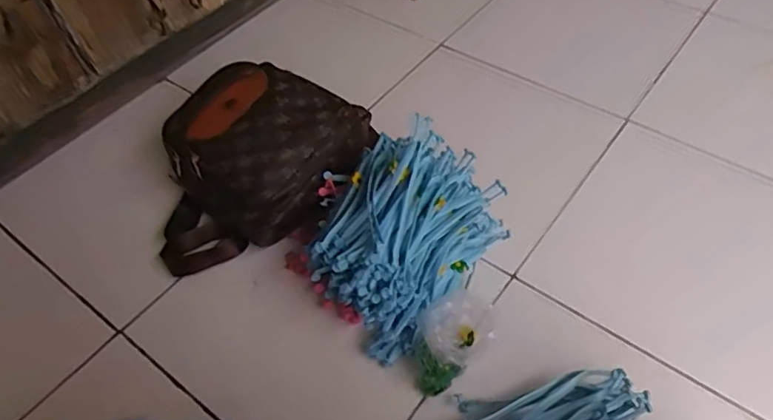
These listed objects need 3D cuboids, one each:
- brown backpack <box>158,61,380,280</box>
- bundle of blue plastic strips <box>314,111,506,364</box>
[{"bbox_3d":[-0.212,-0.088,0.893,0.356,0.152,0.270,-27,54,-17],"label":"brown backpack"},{"bbox_3d":[0.021,0.021,0.775,0.199,0.173,0.257,35,61,27],"label":"bundle of blue plastic strips"}]

